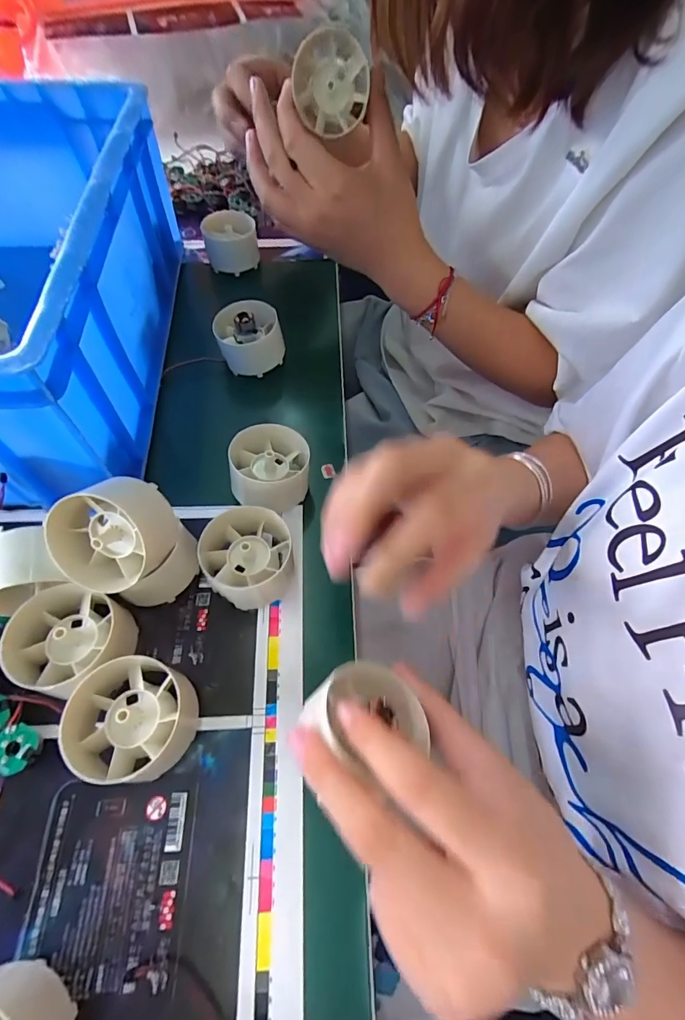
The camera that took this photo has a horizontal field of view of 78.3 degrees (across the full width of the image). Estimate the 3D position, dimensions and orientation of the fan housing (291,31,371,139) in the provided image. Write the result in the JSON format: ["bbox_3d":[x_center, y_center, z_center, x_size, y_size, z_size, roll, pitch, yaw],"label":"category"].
[{"bbox_3d":[-0.009,-0.295,0.291,0.050,0.052,0.032,2,58,0],"label":"fan housing"}]

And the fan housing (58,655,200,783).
[{"bbox_3d":[-0.102,0.102,0.208,0.051,0.032,0.053,-2,58,-3],"label":"fan housing"}]

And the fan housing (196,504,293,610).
[{"bbox_3d":[-0.057,0.030,0.252,0.051,0.035,0.051,-4,58,-4],"label":"fan housing"}]

